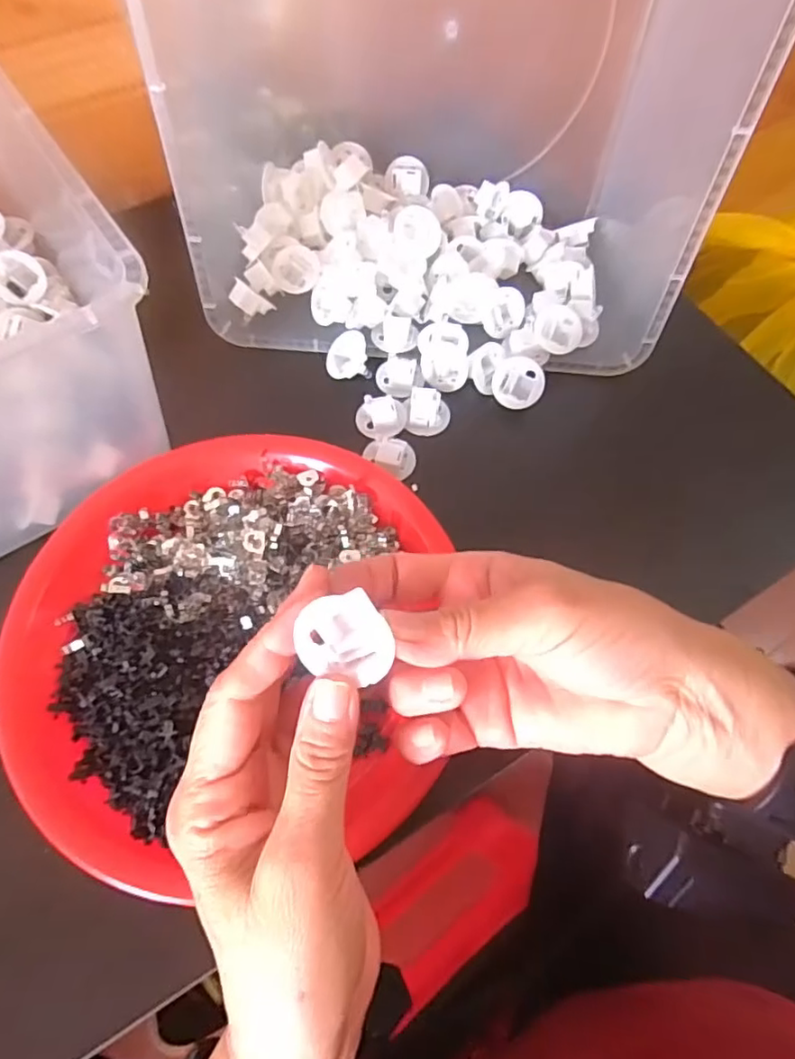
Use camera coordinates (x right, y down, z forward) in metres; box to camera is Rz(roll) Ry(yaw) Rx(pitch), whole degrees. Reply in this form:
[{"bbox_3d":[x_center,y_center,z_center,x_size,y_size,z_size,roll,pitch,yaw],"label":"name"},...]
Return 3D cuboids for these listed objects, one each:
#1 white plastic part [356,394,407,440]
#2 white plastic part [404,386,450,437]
[{"bbox_3d":[-0.009,-0.071,0.374,0.031,0.021,0.033,-8,65,-6],"label":"white plastic part"},{"bbox_3d":[0.019,-0.077,0.376,0.029,0.022,0.024,8,65,1],"label":"white plastic part"}]

